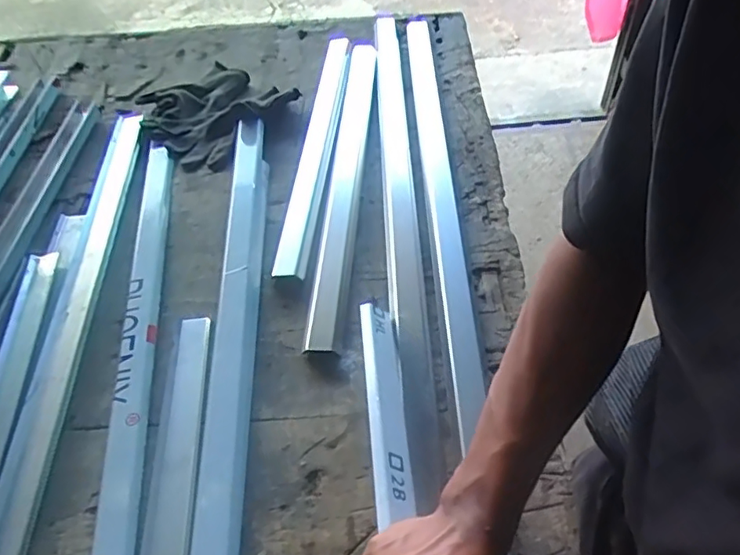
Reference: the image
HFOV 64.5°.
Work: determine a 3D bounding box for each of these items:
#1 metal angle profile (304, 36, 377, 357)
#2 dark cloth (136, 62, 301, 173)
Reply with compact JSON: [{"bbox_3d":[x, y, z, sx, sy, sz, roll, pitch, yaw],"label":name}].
[{"bbox_3d":[-0.034,-0.160,0.844,0.046,0.031,0.622,1,50,5],"label":"metal angle profile"},{"bbox_3d":[-0.266,-0.275,0.951,0.232,0.031,0.207,31,59,27],"label":"dark cloth"}]

